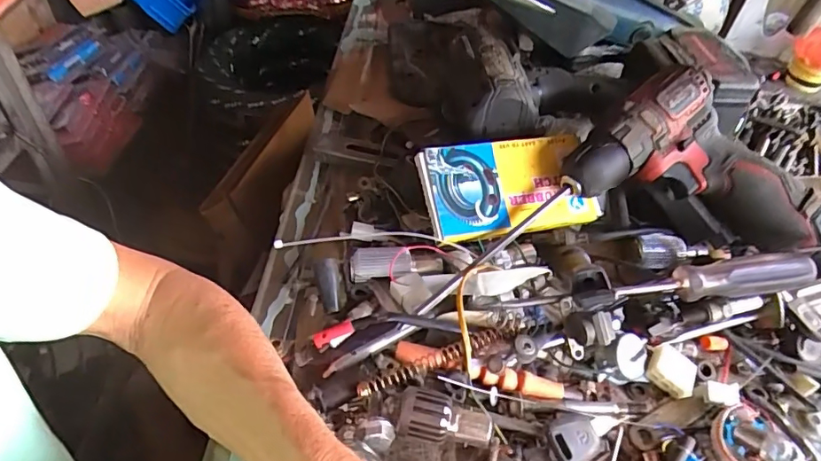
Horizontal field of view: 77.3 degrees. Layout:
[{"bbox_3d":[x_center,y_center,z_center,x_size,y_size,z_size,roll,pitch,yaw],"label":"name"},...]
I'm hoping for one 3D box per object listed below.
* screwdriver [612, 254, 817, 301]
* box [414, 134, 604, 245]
[{"bbox_3d":[0.214,0.034,0.361,0.132,0.026,0.023,-1,46,-6],"label":"screwdriver"},{"bbox_3d":[0.080,-0.036,0.405,0.139,0.017,0.075,-10,75,-16],"label":"box"}]

